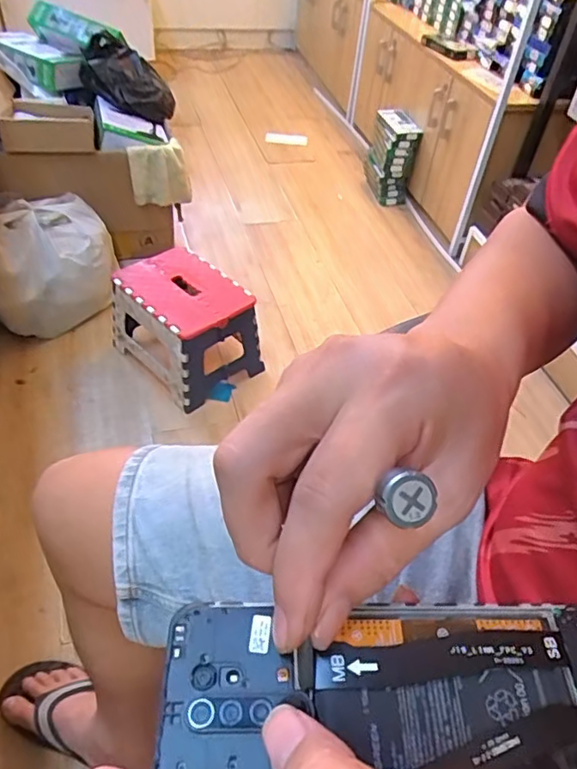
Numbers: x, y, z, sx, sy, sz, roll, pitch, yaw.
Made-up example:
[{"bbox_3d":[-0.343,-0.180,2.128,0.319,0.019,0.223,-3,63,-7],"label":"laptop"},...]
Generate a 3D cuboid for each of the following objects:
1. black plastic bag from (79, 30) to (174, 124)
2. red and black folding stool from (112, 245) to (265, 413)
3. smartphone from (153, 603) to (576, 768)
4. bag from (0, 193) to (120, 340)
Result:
[{"bbox_3d":[-0.473,-0.868,1.612,0.163,0.150,0.308,-30,55,-31],"label":"black plastic bag"},{"bbox_3d":[-0.232,-0.133,1.324,0.233,0.226,0.286,-31,56,-32],"label":"red and black folding stool"},{"bbox_3d":[0.038,0.108,0.189,0.156,0.008,0.069,0,45,-5],"label":"smartphone"},{"bbox_3d":[-0.582,-0.300,1.424,0.281,0.247,0.311,-6,46,-13],"label":"bag"}]

